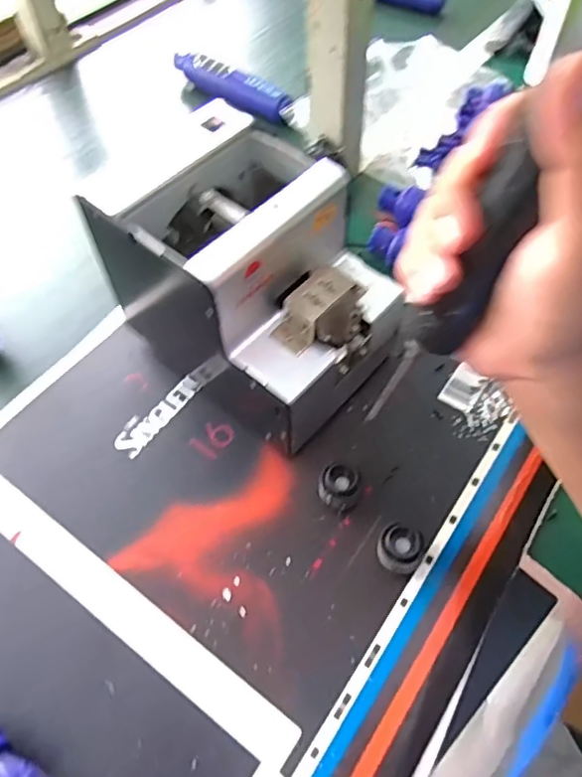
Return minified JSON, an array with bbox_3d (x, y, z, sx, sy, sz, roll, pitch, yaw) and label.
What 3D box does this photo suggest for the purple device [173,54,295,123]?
[{"bbox_3d":[-0.073,-0.349,0.660,0.168,0.026,0.040,33,62,21],"label":"purple device"}]

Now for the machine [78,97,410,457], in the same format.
[{"bbox_3d":[-0.026,-0.074,0.411,0.180,0.148,0.126,36,64,22],"label":"machine"}]

